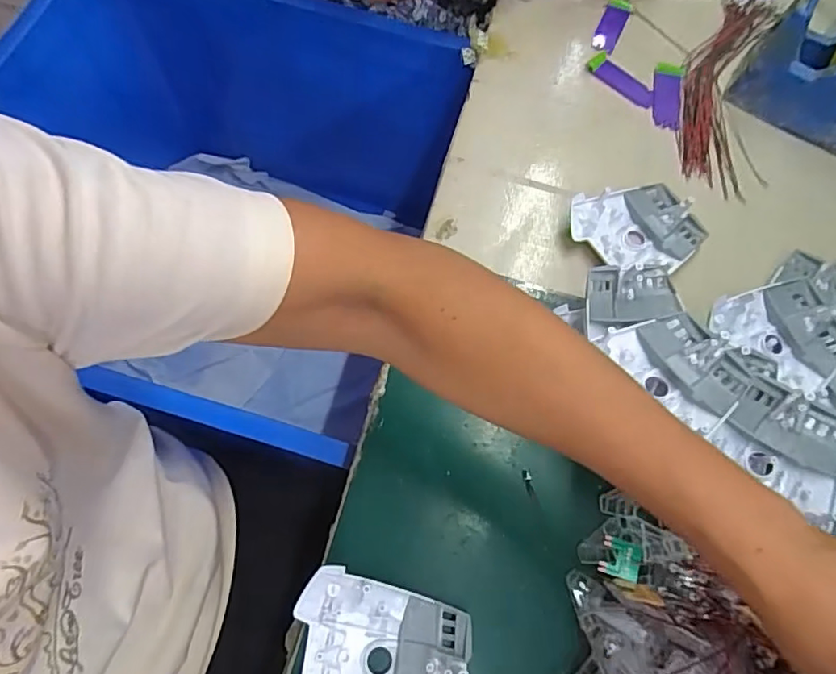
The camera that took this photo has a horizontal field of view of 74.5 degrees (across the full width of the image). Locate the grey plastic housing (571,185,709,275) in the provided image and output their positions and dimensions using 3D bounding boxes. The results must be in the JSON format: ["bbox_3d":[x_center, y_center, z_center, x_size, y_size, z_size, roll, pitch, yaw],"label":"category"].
[{"bbox_3d":[0.194,-0.094,0.483,0.108,0.024,0.082,-17,69,-9],"label":"grey plastic housing"}]

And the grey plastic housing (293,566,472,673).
[{"bbox_3d":[-0.023,0.202,0.340,0.108,0.028,0.095,6,67,1],"label":"grey plastic housing"}]

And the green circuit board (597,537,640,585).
[{"bbox_3d":[0.138,0.151,0.374,0.025,0.005,0.025,11,61,27],"label":"green circuit board"}]

